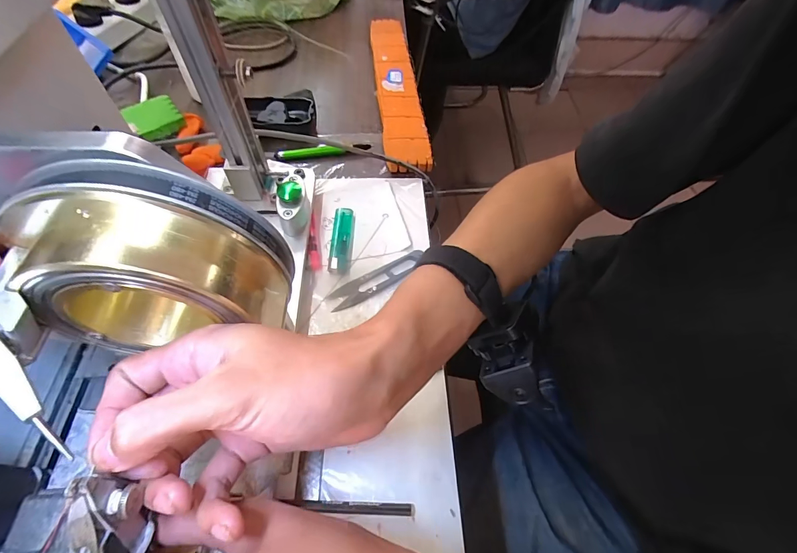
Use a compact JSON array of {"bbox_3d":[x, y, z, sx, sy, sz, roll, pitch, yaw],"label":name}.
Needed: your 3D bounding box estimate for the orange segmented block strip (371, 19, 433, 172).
[{"bbox_3d":[-0.002,-0.268,0.529,0.057,0.021,0.330,-4,58,-5],"label":"orange segmented block strip"}]

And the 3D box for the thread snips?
[{"bbox_3d":[-0.020,0.002,0.361,0.100,0.008,0.023,-26,62,-18],"label":"thread snips"}]

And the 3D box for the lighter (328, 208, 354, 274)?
[{"bbox_3d":[-0.058,-0.037,0.383,0.021,0.010,0.079,1,57,-1],"label":"lighter"}]

